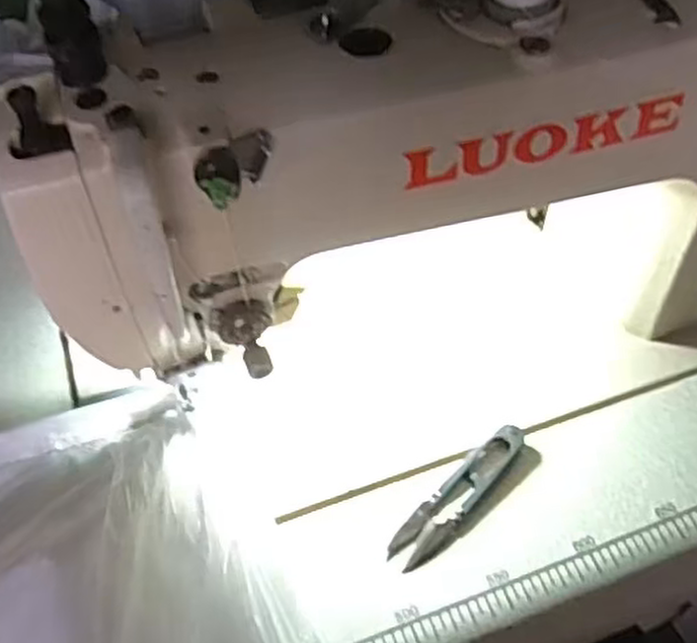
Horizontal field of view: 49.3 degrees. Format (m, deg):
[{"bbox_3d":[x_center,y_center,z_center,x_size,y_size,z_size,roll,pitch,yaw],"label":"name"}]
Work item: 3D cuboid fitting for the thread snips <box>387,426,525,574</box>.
[{"bbox_3d":[0.061,0.094,0.413,0.024,0.009,0.100,35,61,25],"label":"thread snips"}]

